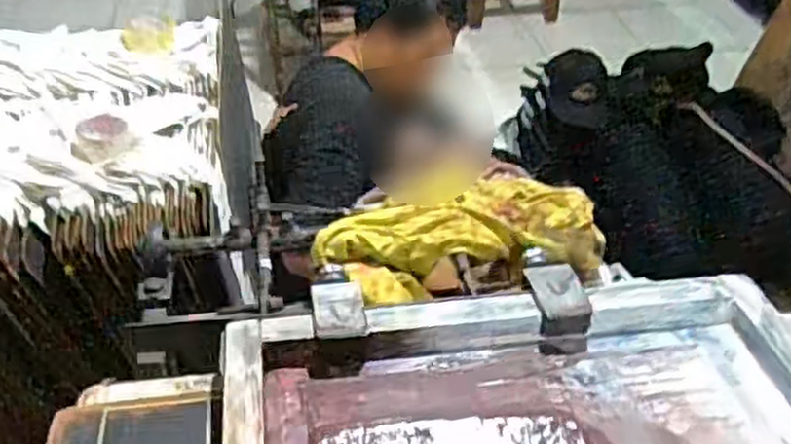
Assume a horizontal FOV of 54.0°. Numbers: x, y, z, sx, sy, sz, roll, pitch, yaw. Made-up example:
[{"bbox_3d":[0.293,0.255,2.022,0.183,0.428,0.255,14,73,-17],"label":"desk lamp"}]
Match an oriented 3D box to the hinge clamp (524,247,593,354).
[{"bbox_3d":[0.170,0.074,0.833,0.059,0.045,0.131,-5,40,-9],"label":"hinge clamp"}]

